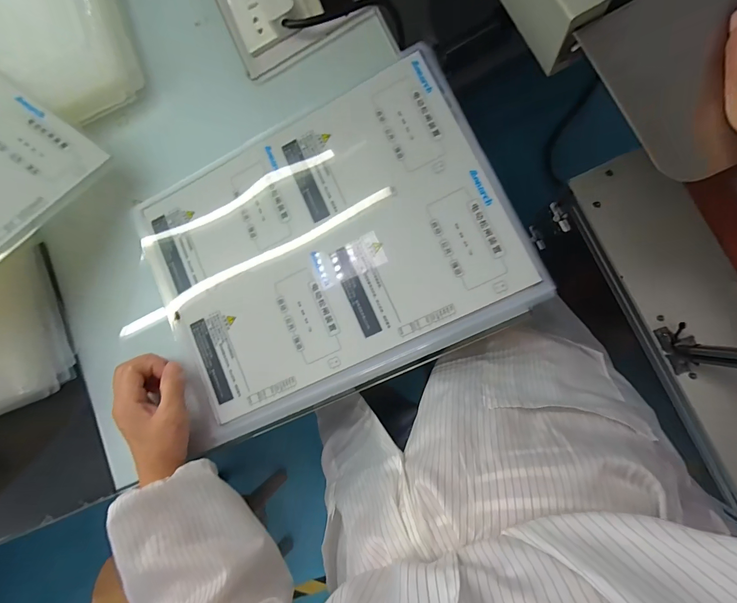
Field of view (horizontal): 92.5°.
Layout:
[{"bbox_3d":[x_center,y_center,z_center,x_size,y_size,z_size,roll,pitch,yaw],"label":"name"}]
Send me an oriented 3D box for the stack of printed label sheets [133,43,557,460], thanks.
[{"bbox_3d":[-0.056,-0.056,0.381,0.395,0.031,0.305,-25,85,7],"label":"stack of printed label sheets"}]

